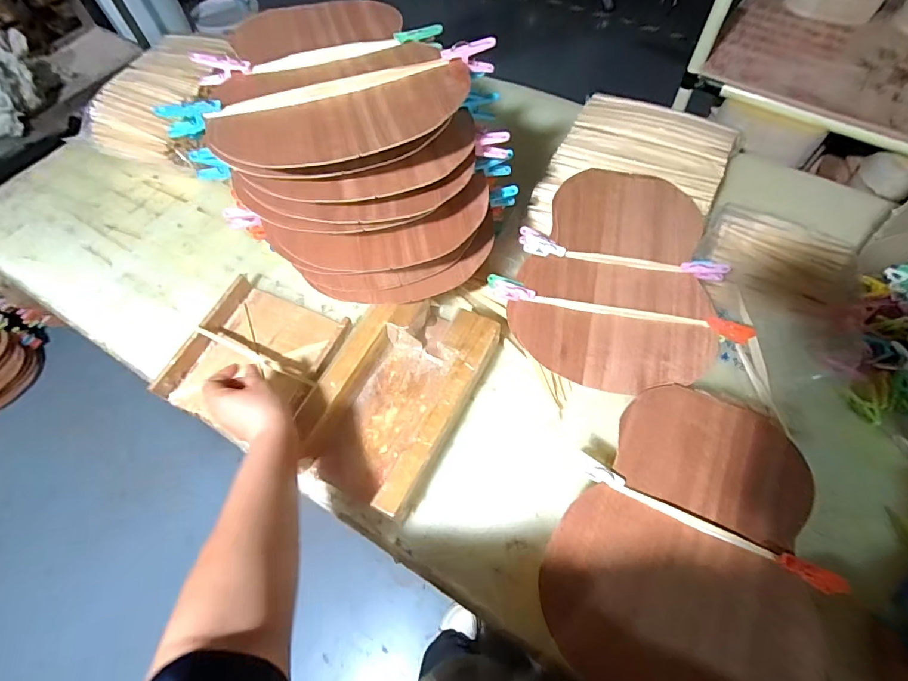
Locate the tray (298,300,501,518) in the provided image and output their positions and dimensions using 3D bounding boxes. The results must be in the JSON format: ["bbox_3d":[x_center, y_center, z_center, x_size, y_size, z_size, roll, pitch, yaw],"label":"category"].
[{"bbox_3d":[-0.073,0.063,0.572,0.174,0.063,0.265,25,65,15],"label":"tray"}]

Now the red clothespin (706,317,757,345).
[{"bbox_3d":[0.348,-0.014,0.558,0.056,0.021,0.018,22,64,14],"label":"red clothespin"}]

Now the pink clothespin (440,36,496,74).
[{"bbox_3d":[0.015,-0.292,0.459,0.054,0.029,0.013,-12,61,-4],"label":"pink clothespin"}]

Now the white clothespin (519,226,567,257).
[{"bbox_3d":[0.123,-0.137,0.632,0.075,0.023,0.028,34,67,19],"label":"white clothespin"}]

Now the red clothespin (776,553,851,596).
[{"bbox_3d":[0.336,0.220,0.417,0.053,0.015,0.015,20,61,38],"label":"red clothespin"}]

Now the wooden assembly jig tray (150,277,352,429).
[{"bbox_3d":[-0.271,0.026,0.622,0.210,0.047,0.205,21,64,13],"label":"wooden assembly jig tray"}]

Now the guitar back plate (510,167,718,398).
[{"bbox_3d":[0.213,-0.097,0.605,0.245,0.015,0.325,3,69,6],"label":"guitar back plate"}]

